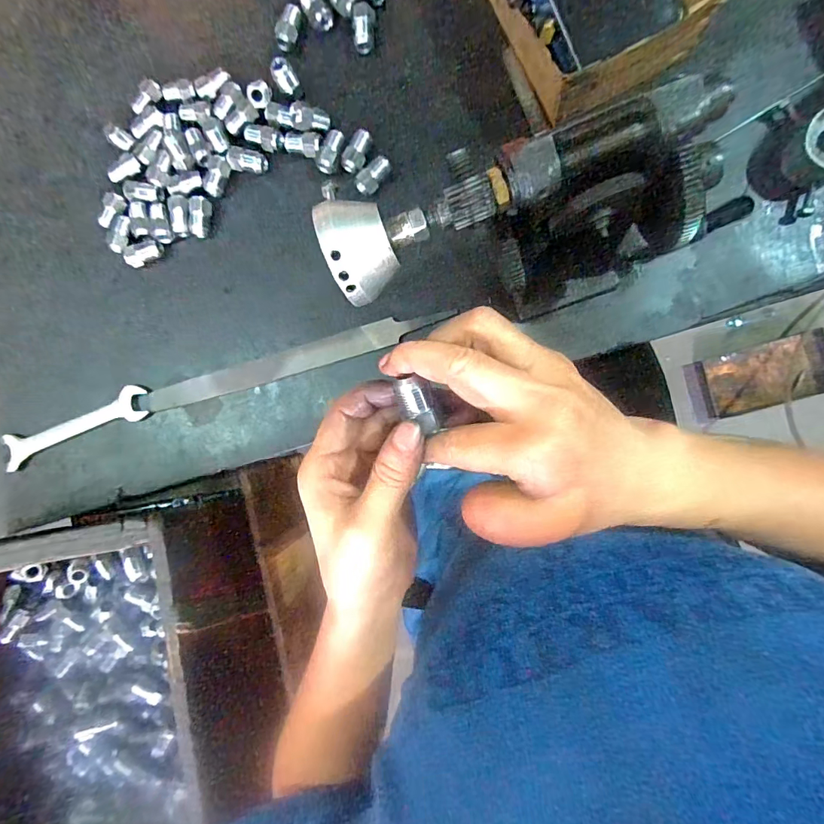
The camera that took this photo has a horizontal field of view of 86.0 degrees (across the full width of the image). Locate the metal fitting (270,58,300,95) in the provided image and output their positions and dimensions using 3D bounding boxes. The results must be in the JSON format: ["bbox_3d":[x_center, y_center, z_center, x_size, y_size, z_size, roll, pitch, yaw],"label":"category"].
[{"bbox_3d":[-0.111,-0.293,0.388,0.018,0.028,0.015,-33,86,8],"label":"metal fitting"}]

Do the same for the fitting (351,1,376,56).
[{"bbox_3d":[-0.042,-0.334,0.383,0.019,0.014,0.041,-3,90,9],"label":"fitting"}]

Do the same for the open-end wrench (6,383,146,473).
[{"bbox_3d":[-0.337,0.016,0.443,0.167,0.012,0.034,-19,88,9],"label":"open-end wrench"}]

